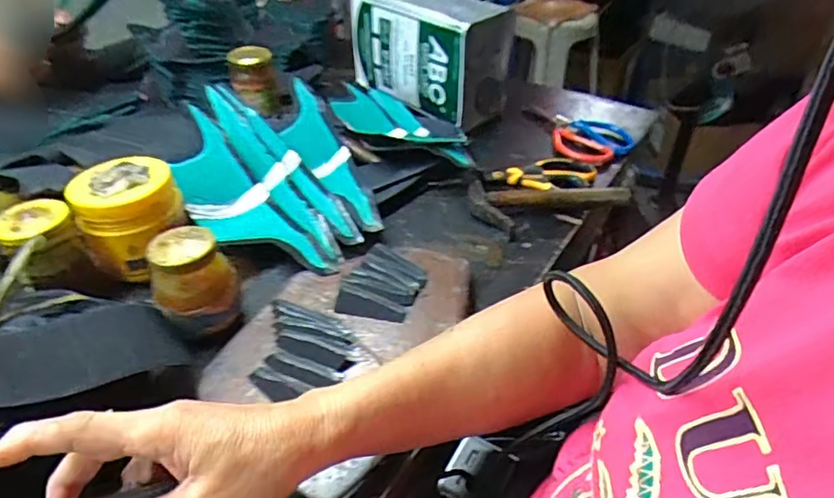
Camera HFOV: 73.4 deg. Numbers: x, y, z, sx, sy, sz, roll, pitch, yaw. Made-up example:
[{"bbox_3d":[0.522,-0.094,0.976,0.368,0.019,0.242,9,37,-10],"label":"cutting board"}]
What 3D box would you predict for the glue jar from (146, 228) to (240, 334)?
[{"bbox_3d":[-0.197,0.025,0.494,0.065,0.071,0.065,-15,41,-16],"label":"glue jar"}]

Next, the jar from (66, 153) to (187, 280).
[{"bbox_3d":[-0.284,-0.033,0.561,0.094,0.088,0.091,-22,44,-24],"label":"jar"}]

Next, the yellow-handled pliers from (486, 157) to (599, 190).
[{"bbox_3d":[0.155,-0.091,0.689,0.135,0.010,0.059,-9,40,-10],"label":"yellow-handled pliers"}]

